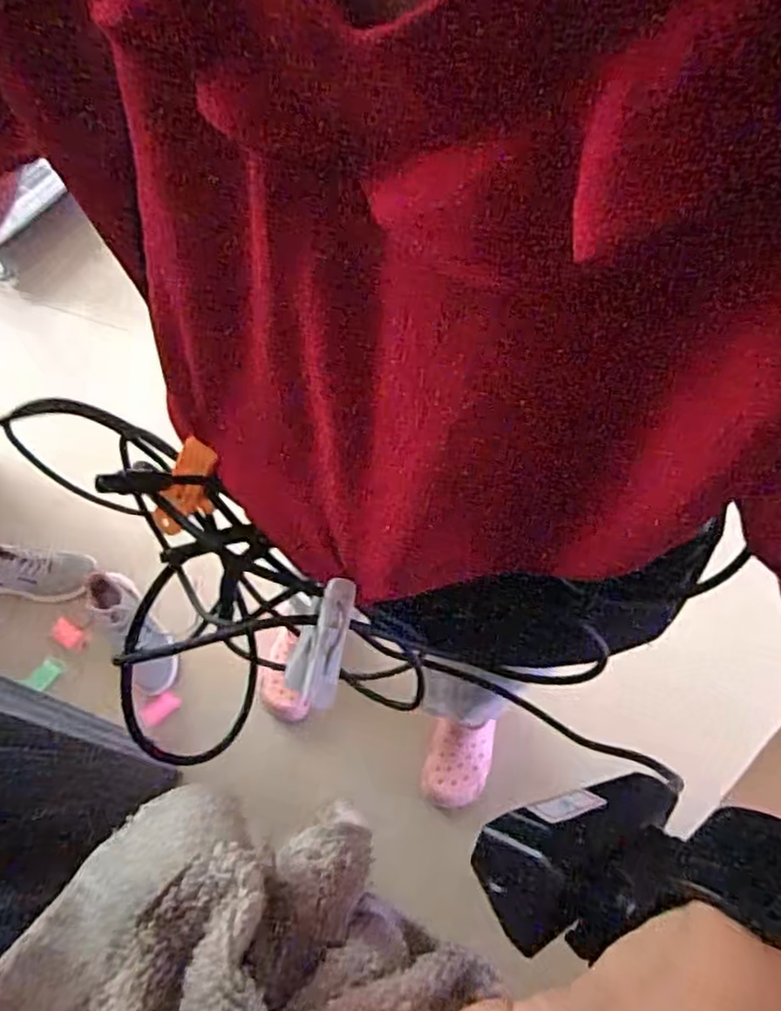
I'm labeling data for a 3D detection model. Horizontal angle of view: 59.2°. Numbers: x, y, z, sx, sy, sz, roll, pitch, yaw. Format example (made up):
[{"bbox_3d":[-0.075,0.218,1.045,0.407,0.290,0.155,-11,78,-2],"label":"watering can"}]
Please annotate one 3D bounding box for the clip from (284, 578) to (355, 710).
[{"bbox_3d":[-0.031,0.061,0.314,0.026,0.017,0.056,17,86,7],"label":"clip"}]

